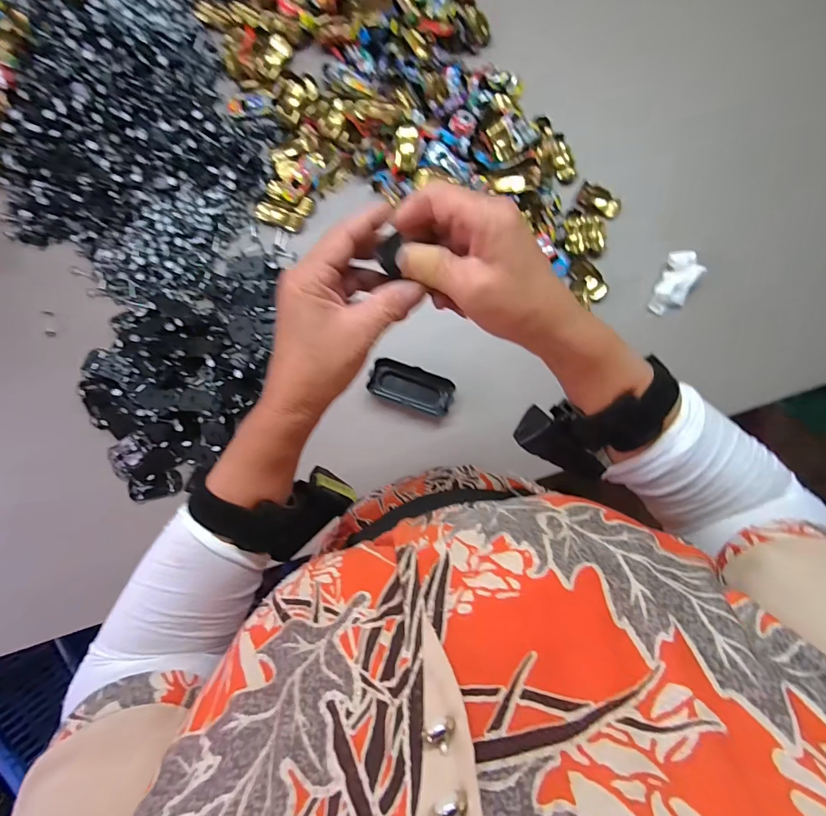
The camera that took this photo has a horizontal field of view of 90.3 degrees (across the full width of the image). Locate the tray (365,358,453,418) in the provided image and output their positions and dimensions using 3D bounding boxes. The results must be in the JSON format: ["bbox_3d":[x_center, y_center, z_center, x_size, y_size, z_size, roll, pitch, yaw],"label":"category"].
[{"bbox_3d":[-0.001,-0.027,0.535,0.108,0.023,0.050,18,85,-2],"label":"tray"}]

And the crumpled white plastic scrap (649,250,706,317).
[{"bbox_3d":[0.363,-0.172,0.565,0.045,0.020,0.088,24,102,-1],"label":"crumpled white plastic scrap"}]

